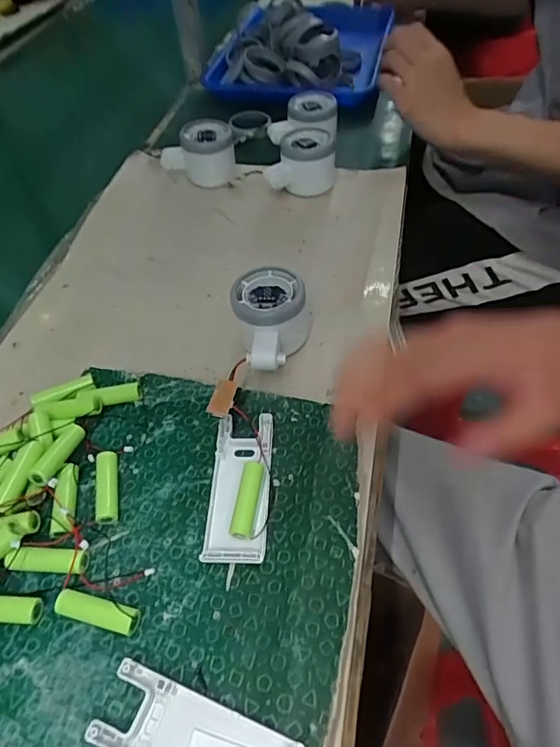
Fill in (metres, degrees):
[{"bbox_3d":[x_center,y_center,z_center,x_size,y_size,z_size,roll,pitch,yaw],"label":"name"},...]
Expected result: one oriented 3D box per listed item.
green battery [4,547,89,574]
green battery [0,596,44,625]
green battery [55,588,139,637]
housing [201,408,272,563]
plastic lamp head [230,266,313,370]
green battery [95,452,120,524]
[{"bbox_3d":[-0.146,0.115,0.308,0.048,0.014,0.014,-2,52,3],"label":"green battery"},{"bbox_3d":[-0.167,0.140,0.294,0.049,0.012,0.014,0,52,4],"label":"green battery"},{"bbox_3d":[-0.107,0.140,0.292,0.050,0.010,0.014,10,53,12],"label":"green battery"},{"bbox_3d":[-0.027,0.073,0.331,0.041,0.018,0.102,0,52,5],"label":"housing"},{"bbox_3d":[-0.005,-0.038,0.392,0.059,0.052,0.079,-4,51,2],"label":"plastic lamp head"},{"bbox_3d":[-0.119,0.078,0.341,0.014,0.011,0.050,-11,52,-4],"label":"green battery"}]

